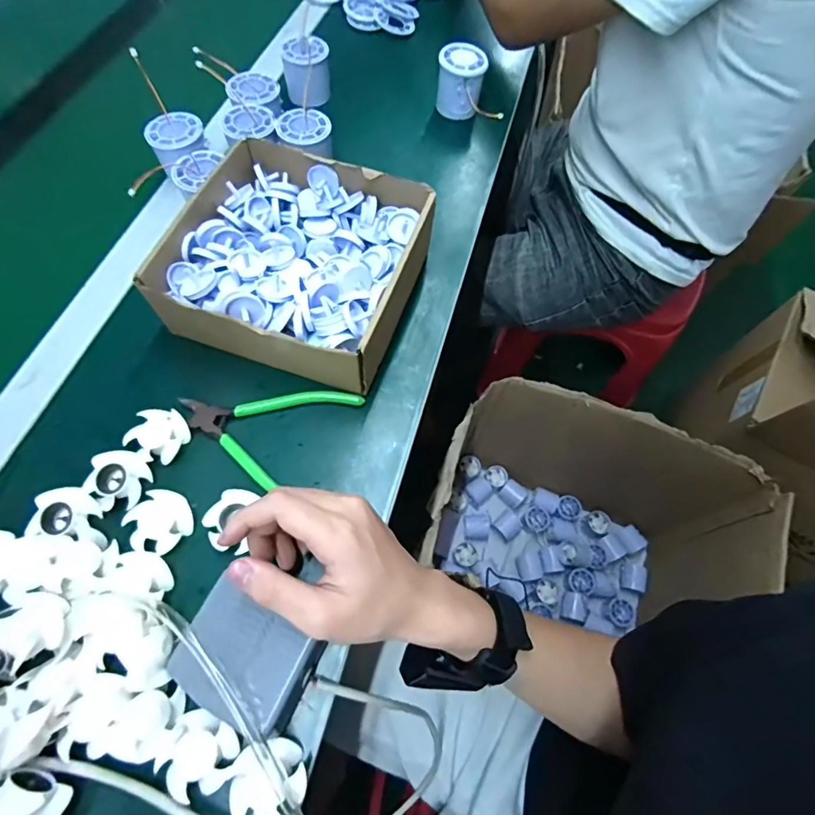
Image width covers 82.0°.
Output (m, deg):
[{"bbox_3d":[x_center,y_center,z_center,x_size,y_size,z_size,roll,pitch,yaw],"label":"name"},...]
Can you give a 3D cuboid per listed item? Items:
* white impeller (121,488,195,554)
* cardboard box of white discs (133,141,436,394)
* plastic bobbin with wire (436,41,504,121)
[{"bbox_3d":[-0.181,0.083,0.343,0.041,0.010,0.042,40,68,15],"label":"white impeller"},{"bbox_3d":[-0.097,-0.131,0.424,0.200,0.065,0.197,21,65,7],"label":"cardboard box of white discs"},{"bbox_3d":[0.070,-0.369,0.559,0.053,0.065,0.101,-10,65,-8],"label":"plastic bobbin with wire"}]

